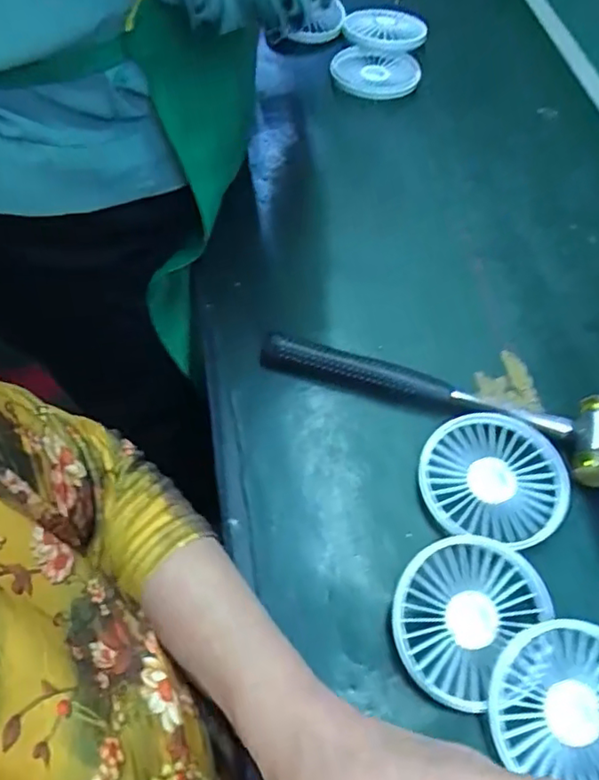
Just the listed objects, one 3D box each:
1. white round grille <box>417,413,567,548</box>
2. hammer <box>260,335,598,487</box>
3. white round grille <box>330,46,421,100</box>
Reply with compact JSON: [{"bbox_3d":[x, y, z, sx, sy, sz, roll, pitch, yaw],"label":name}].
[{"bbox_3d":[0.125,0.057,0.384,0.089,0.018,0.083,0,58,-1],"label":"white round grille"},{"bbox_3d":[0.094,-0.002,0.416,0.241,0.023,0.058,20,60,11],"label":"hammer"},{"bbox_3d":[0.079,-0.339,0.637,0.092,0.024,0.070,-16,60,-11],"label":"white round grille"}]

